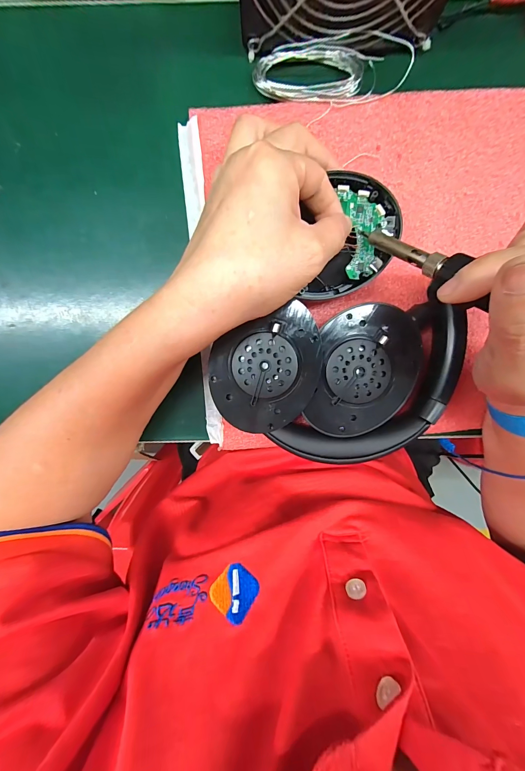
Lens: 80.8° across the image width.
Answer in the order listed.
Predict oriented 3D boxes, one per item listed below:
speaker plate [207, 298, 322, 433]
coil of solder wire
[{"bbox_3d":[0.005,-0.007,0.198,0.074,0.007,0.066,-25,96,3],"label":"speaker plate"},{"bbox_3d":[0.045,-0.199,0.198,0.098,0.009,0.042,-6,99,2],"label":"coil of solder wire"}]

